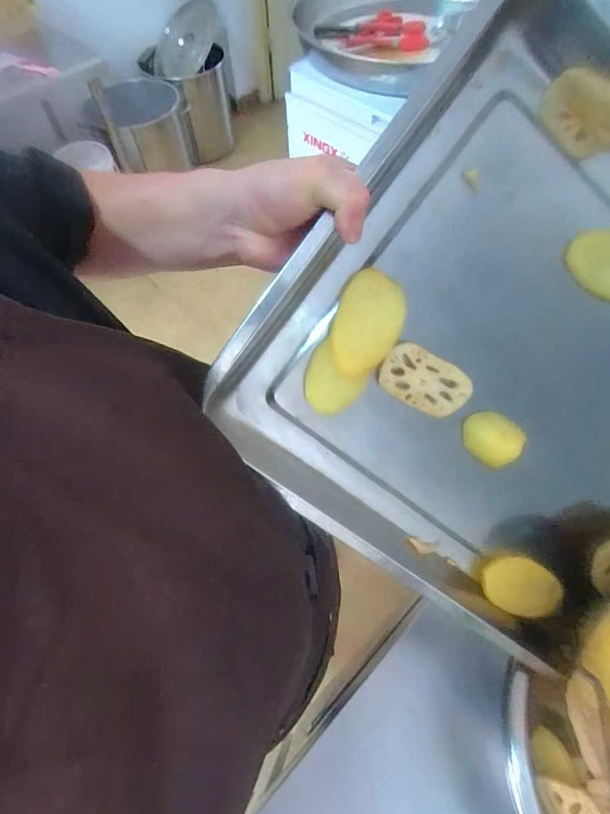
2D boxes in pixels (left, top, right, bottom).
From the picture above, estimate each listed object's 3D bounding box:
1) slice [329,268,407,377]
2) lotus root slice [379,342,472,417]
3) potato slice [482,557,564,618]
[{"bbox_3d":[0.048,-0.064,0.339,0.051,0.079,0.004,17,16,-3],"label":"slice"},{"bbox_3d":[0.099,-0.020,0.353,0.077,0.045,0.004,26,21,-12],"label":"lotus root slice"},{"bbox_3d":[0.216,0.178,0.425,0.085,0.004,0.053,25,94,-7],"label":"potato slice"}]

